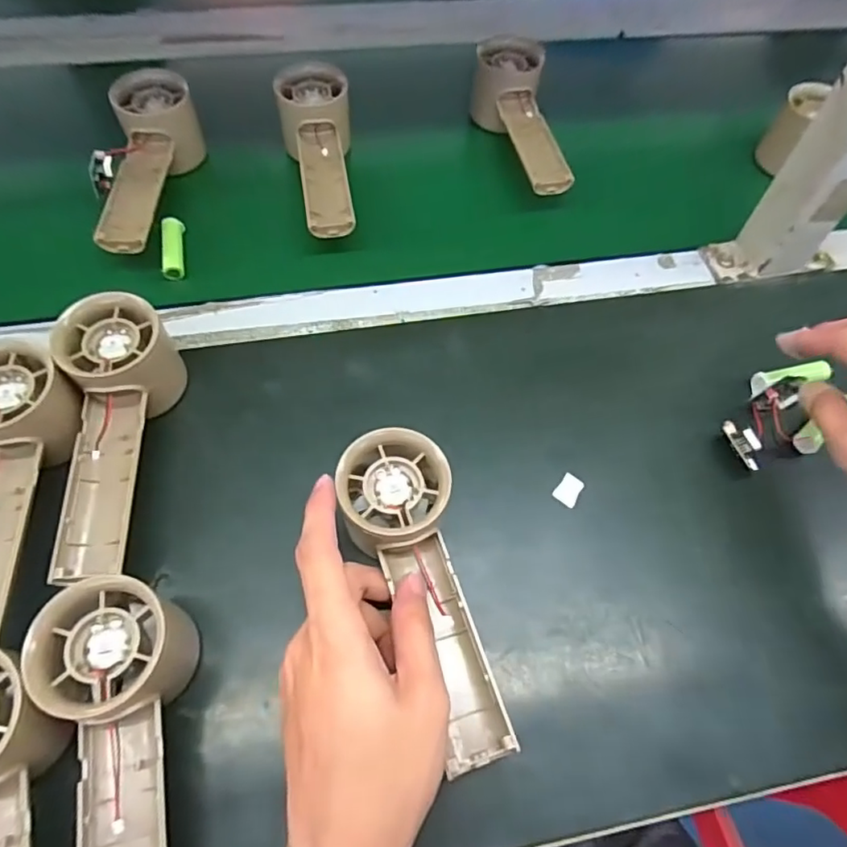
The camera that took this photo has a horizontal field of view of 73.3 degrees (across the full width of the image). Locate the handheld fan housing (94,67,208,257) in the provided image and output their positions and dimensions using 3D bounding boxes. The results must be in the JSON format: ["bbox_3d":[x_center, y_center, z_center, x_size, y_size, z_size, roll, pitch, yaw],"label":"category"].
[{"bbox_3d":[-0.204,-0.190,0.428,0.053,0.058,0.150,-1,63,-4],"label":"handheld fan housing"}]

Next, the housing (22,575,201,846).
[{"bbox_3d":[-0.132,0.149,0.243,0.051,0.059,0.155,-8,63,-7],"label":"housing"}]

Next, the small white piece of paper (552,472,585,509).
[{"bbox_3d":[0.088,0.039,0.341,0.014,0.004,0.019,35,66,14],"label":"small white piece of paper"}]

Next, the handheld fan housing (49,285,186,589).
[{"bbox_3d":[-0.167,0.008,0.314,0.053,0.060,0.148,-8,63,-7],"label":"handheld fan housing"}]

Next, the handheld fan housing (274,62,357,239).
[{"bbox_3d":[-0.083,-0.202,0.441,0.054,0.063,0.146,-3,63,-5],"label":"handheld fan housing"}]

